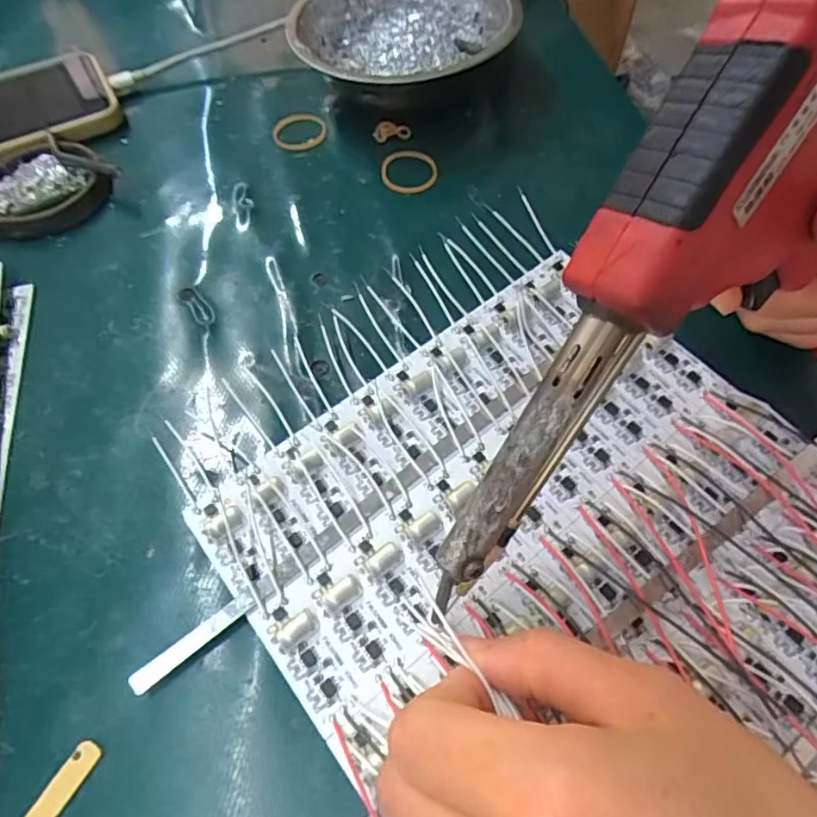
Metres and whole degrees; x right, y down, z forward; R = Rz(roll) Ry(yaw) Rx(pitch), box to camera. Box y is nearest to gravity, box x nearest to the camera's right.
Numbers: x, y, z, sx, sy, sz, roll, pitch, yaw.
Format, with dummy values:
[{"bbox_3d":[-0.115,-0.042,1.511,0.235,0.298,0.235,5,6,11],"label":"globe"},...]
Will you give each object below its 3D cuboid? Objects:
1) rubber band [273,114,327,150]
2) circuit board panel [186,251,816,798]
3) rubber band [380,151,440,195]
[{"bbox_3d":[-0.063,-0.162,0.335,0.030,0.004,0.033,-2,60,3],"label":"rubber band"},{"bbox_3d":[0.070,0.060,0.193,0.194,0.013,0.236,-34,64,-15],"label":"circuit board panel"},{"bbox_3d":[0.000,-0.129,0.309,0.030,0.004,0.034,-17,61,-6],"label":"rubber band"}]

